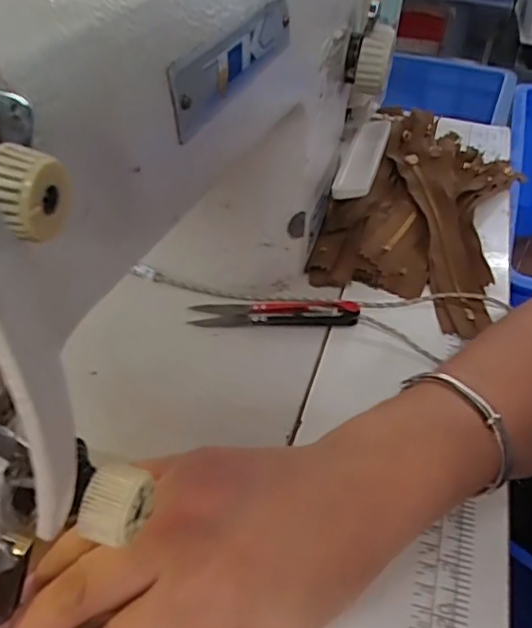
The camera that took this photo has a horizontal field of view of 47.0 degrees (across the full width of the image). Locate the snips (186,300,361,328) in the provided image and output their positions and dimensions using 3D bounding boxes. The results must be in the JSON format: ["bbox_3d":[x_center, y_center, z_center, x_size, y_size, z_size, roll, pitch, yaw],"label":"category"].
[{"bbox_3d":[0.006,-0.002,0.392,0.104,0.010,0.026,0,42,-5],"label":"snips"}]

